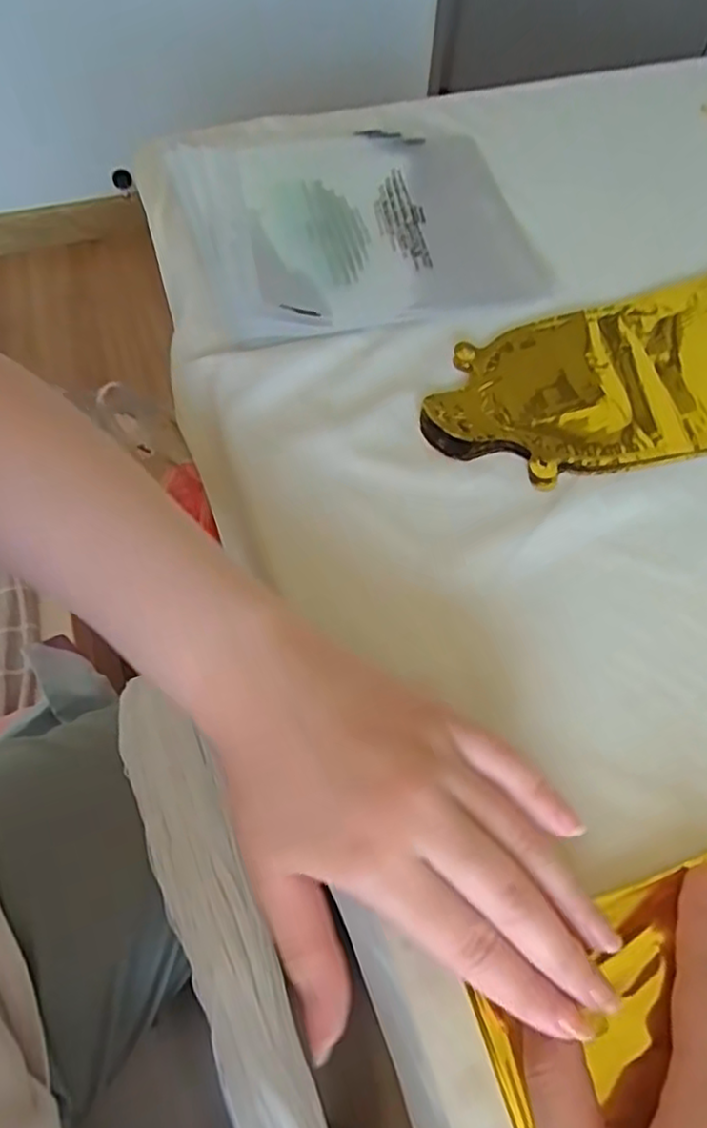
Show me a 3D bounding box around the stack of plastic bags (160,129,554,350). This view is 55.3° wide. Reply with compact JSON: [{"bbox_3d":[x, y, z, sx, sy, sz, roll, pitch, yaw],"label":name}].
[{"bbox_3d":[-0.002,-0.233,0.455,0.211,0.016,0.198,-12,61,-8],"label":"stack of plastic bags"}]

